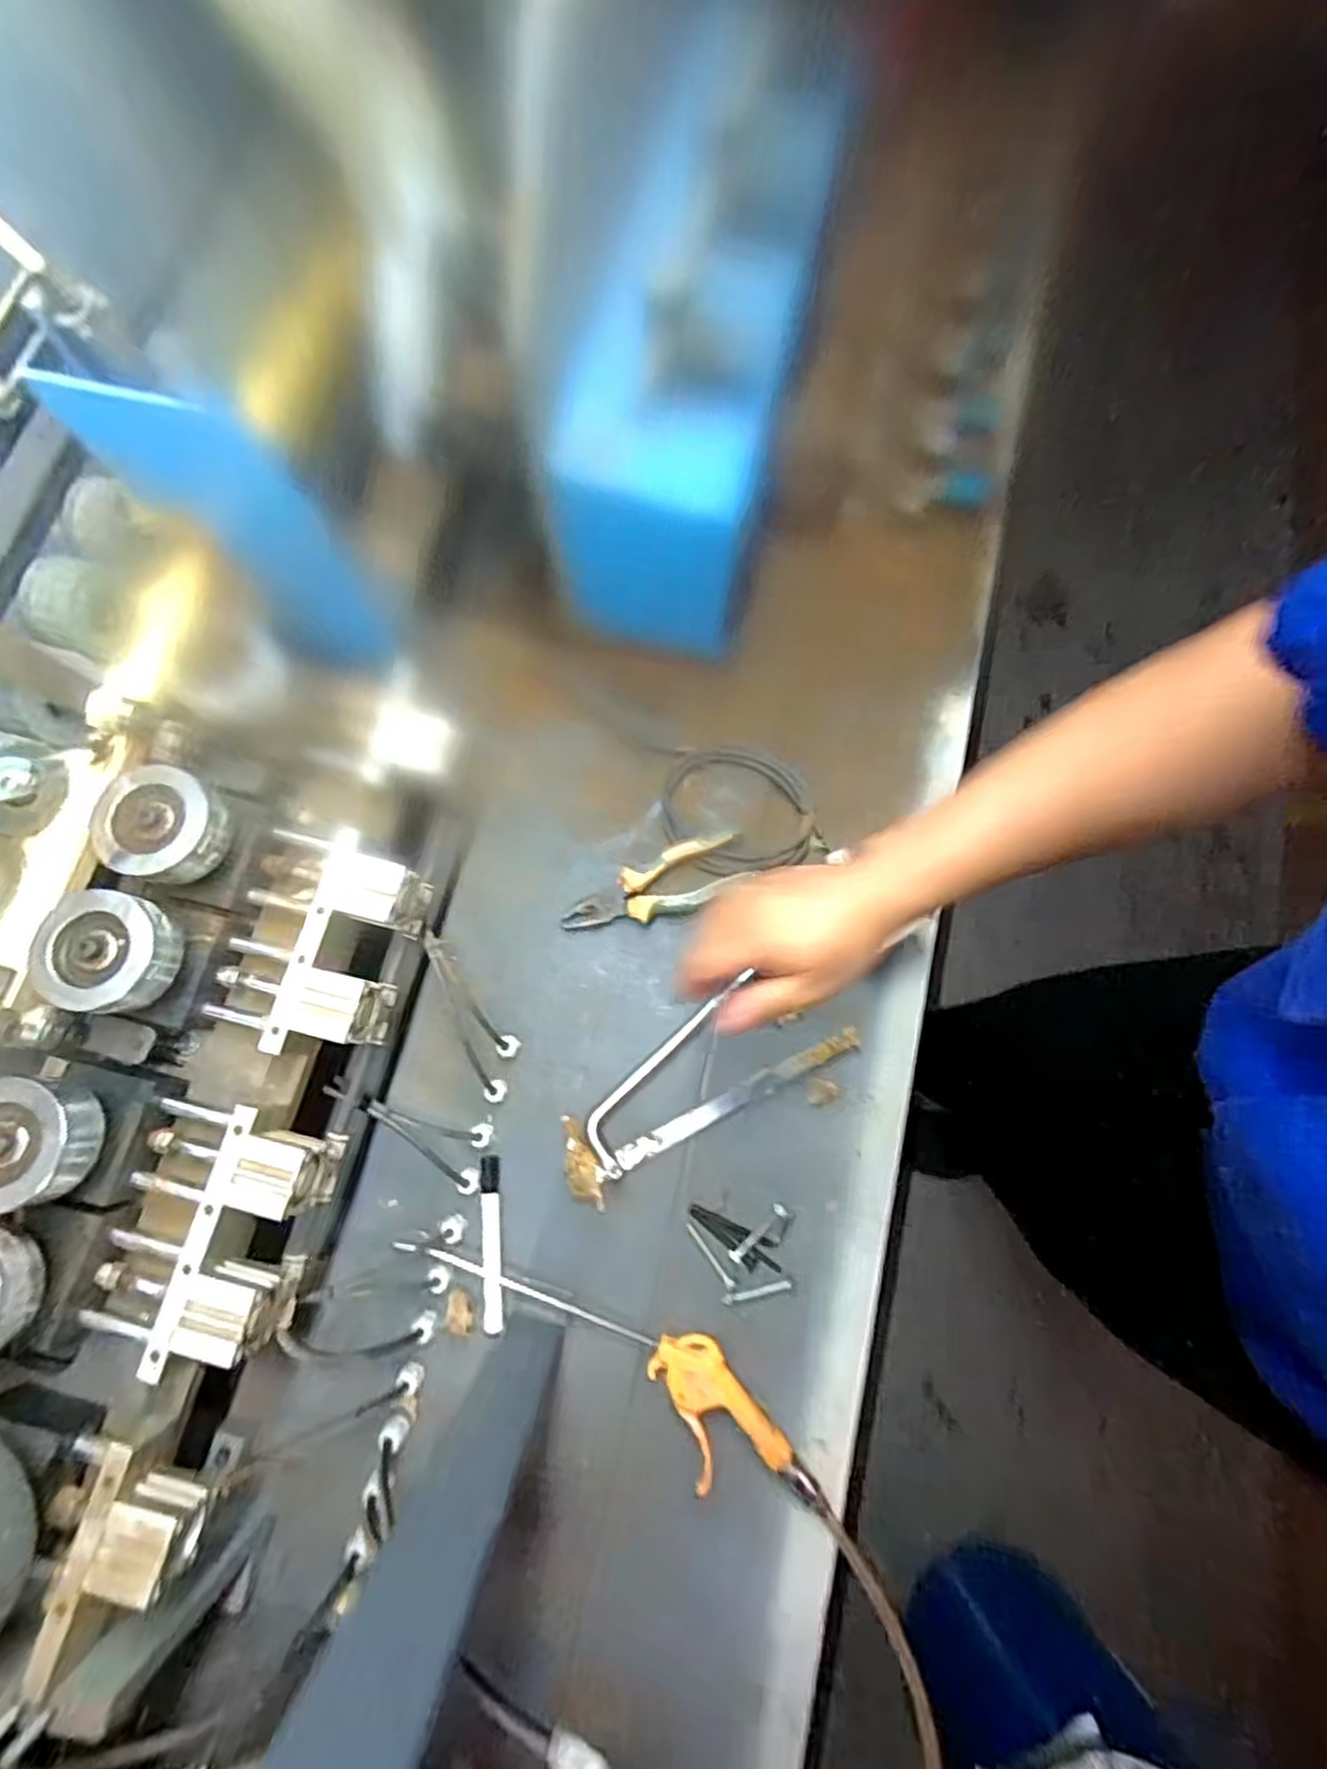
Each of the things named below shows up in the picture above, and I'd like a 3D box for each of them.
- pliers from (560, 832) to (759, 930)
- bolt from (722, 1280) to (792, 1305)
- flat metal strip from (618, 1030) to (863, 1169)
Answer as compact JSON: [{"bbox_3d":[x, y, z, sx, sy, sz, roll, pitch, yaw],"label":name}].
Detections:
[{"bbox_3d":[-0.010,0.006,0.668,0.179,0.022,0.060,-23,78,-5],"label":"pliers"},{"bbox_3d":[0.083,0.359,0.612,0.062,0.010,0.008,-9,77,-2],"label":"bolt"},{"bbox_3d":[0.071,0.196,0.640,0.245,0.007,0.020,-26,78,-6],"label":"flat metal strip"}]

